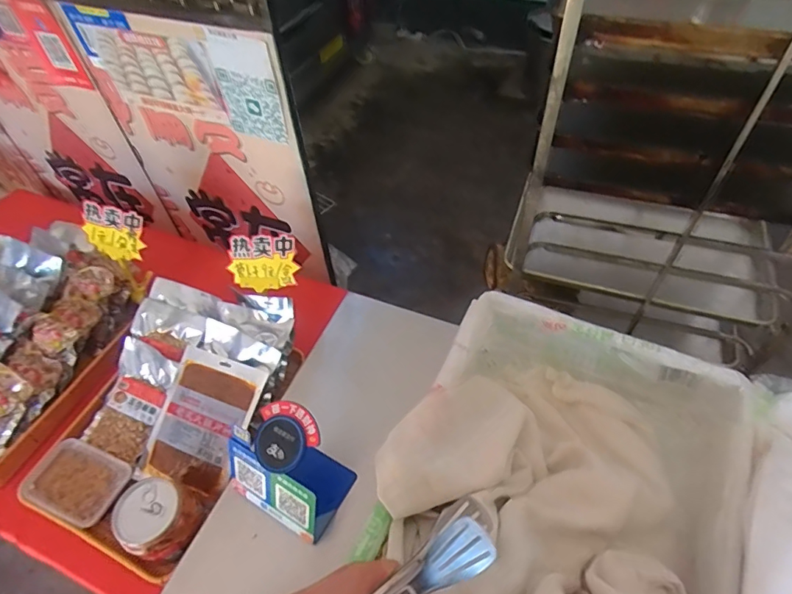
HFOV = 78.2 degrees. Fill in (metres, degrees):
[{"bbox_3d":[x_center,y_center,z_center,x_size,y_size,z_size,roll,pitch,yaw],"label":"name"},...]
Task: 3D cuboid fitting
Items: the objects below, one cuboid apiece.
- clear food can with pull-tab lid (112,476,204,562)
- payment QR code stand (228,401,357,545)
[{"bbox_3d":[-0.376,0.356,0.783,0.121,0.092,0.116,34,61,26],"label":"clear food can with pull-tab lid"},{"bbox_3d":[-0.160,0.256,0.726,0.162,0.188,0.121,24,57,21],"label":"payment QR code stand"}]

